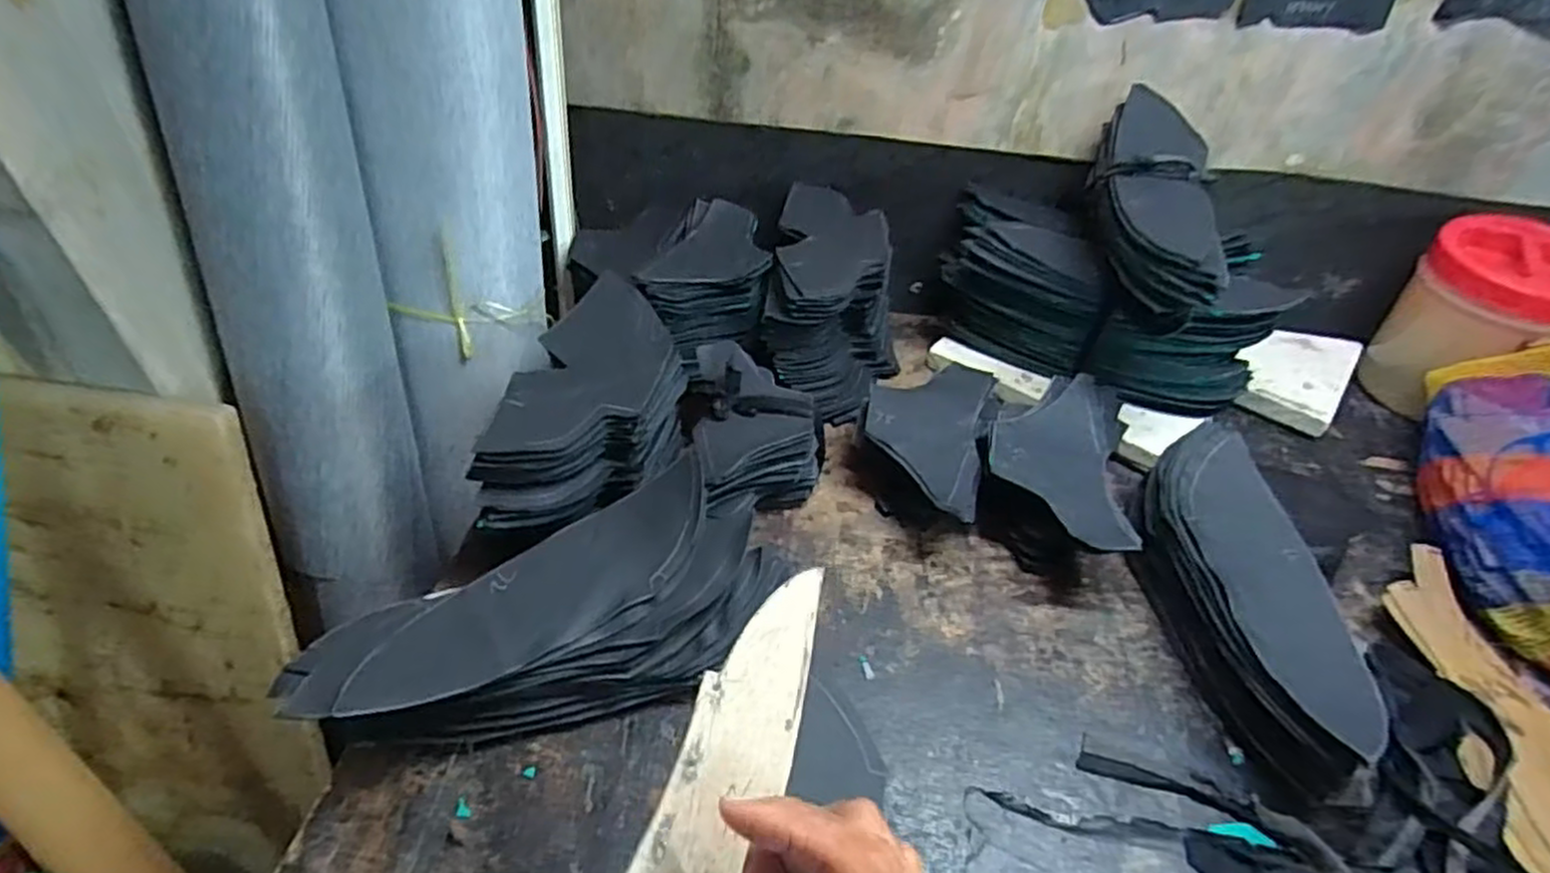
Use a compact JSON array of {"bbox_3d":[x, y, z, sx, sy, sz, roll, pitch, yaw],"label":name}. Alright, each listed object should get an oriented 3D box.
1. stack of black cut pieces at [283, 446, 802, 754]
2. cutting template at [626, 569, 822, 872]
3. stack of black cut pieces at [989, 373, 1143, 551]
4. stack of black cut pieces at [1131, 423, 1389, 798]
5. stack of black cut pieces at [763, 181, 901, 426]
[{"bbox_3d":[-0.119,0.111,0.422,0.258,0.079,0.098,-16,47,-19],"label":"stack of black cut pieces"},{"bbox_3d":[-0.026,0.131,0.244,0.017,0.060,0.194,-1,54,36],"label":"cutting template"},{"bbox_3d":[0.205,0.024,0.540,0.100,0.074,0.170,18,46,15],"label":"stack of black cut pieces"},{"bbox_3d":[0.288,0.102,0.462,0.076,0.076,0.223,3,44,0],"label":"stack of black cut pieces"},{"bbox_3d":[0.054,-0.123,0.660,0.112,0.103,0.210,6,44,4],"label":"stack of black cut pieces"}]

